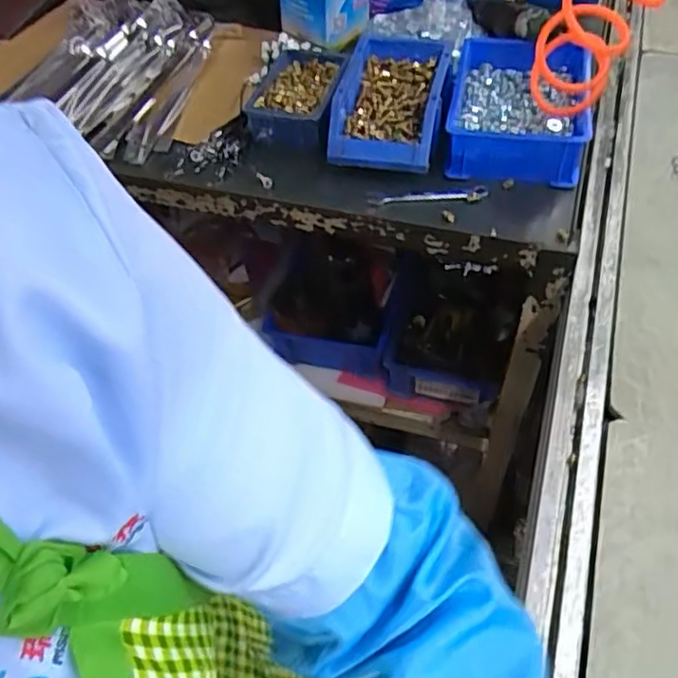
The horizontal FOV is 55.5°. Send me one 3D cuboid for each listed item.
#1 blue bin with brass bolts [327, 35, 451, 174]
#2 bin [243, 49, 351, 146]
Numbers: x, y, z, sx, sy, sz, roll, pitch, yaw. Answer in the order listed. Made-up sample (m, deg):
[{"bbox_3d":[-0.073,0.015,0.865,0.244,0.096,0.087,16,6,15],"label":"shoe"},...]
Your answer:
[{"bbox_3d":[0.065,-0.273,0.761,0.121,0.076,0.192,9,53,12],"label":"blue bin with brass bolts"},{"bbox_3d":[-0.052,-0.301,0.798,0.114,0.041,0.179,6,53,9],"label":"bin"}]

